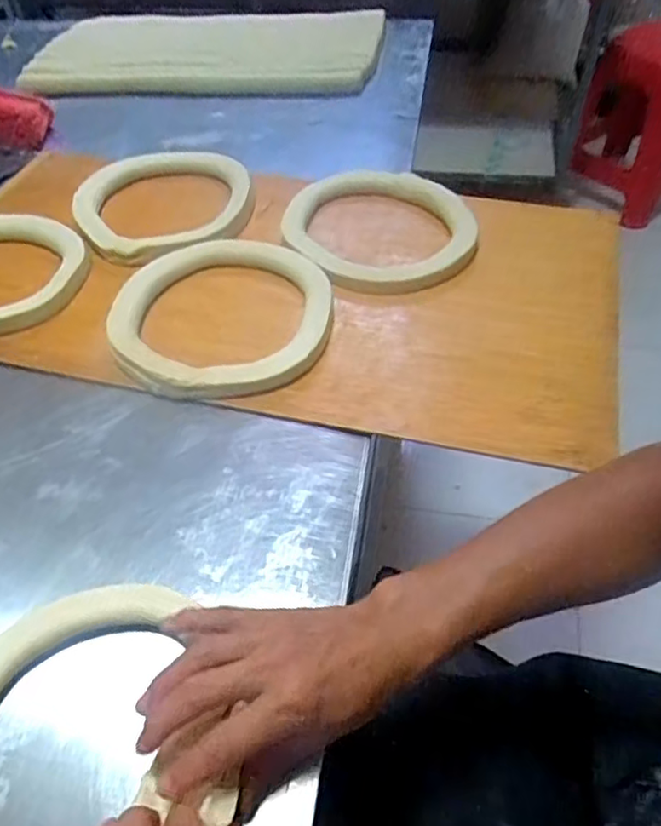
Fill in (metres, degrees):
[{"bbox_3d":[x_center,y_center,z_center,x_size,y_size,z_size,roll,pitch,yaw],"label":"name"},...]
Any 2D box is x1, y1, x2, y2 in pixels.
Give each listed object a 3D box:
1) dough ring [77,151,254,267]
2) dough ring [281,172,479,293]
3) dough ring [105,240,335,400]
[{"bbox_3d":[-0.211,-0.276,0.808,0.219,0.028,0.207,-3,49,3],"label":"dough ring"},{"bbox_3d":[0.061,-0.222,0.733,0.207,0.021,0.215,-3,49,3],"label":"dough ring"},{"bbox_3d":[-0.109,-0.110,0.656,0.217,0.036,0.235,-3,49,3],"label":"dough ring"}]

